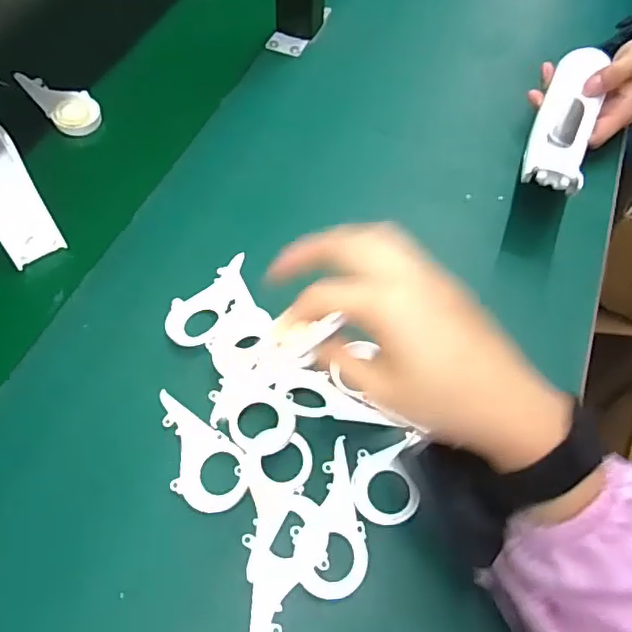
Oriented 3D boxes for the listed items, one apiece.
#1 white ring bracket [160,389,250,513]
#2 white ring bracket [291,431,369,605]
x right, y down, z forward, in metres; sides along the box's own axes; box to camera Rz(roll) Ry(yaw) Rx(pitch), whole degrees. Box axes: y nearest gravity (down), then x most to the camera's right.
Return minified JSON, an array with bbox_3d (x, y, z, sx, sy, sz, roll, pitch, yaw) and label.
[{"bbox_3d":[-0.084,0.092,0.377,0.090,0.007,0.045,33,65,18],"label":"white ring bracket"},{"bbox_3d":[0.006,0.126,0.356,0.043,0.012,0.089,-9,59,-8],"label":"white ring bracket"}]

